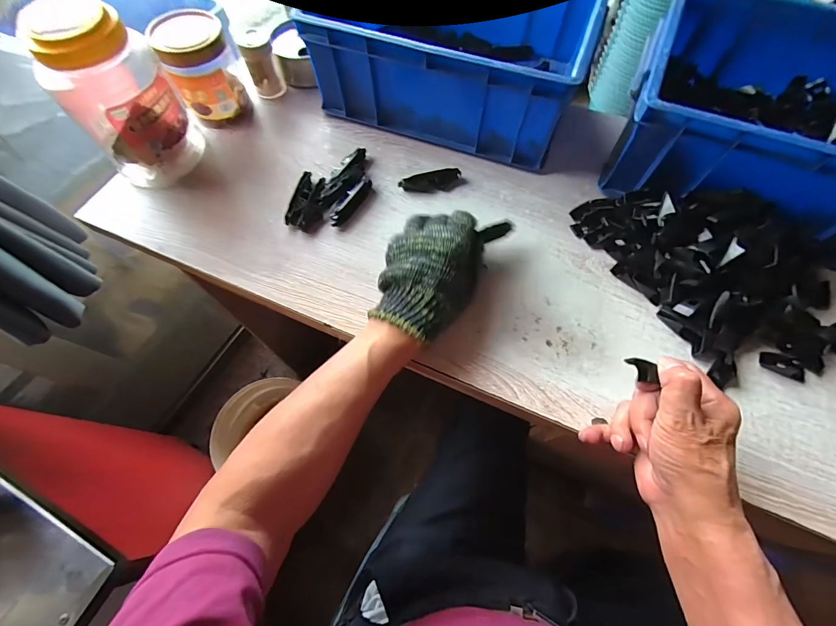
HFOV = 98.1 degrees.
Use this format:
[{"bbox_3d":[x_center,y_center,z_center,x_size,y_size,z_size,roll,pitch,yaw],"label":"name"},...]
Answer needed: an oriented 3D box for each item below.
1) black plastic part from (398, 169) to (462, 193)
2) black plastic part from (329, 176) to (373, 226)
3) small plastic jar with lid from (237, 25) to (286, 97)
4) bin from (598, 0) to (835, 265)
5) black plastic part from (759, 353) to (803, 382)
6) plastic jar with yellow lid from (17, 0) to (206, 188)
[{"bbox_3d":[0.018,-0.170,0.469,0.081,0.017,0.023,-12,66,-6],"label":"black plastic part"},{"bbox_3d":[-0.086,-0.141,0.458,0.013,0.017,0.079,29,69,12],"label":"black plastic part"},{"bbox_3d":[-0.226,-0.361,0.527,0.040,0.077,0.040,0,66,0],"label":"small plastic jar with lid"},{"bbox_3d":[0.427,-0.225,0.429,0.324,0.125,0.259,23,68,10],"label":"bin"},{"bbox_3d":[0.371,0.054,0.369,0.041,0.006,0.021,18,67,8],"label":"black plastic part"},{"bbox_3d":[-0.342,-0.249,0.423,0.115,0.177,0.086,-37,71,-15],"label":"plastic jar with yellow lid"}]

